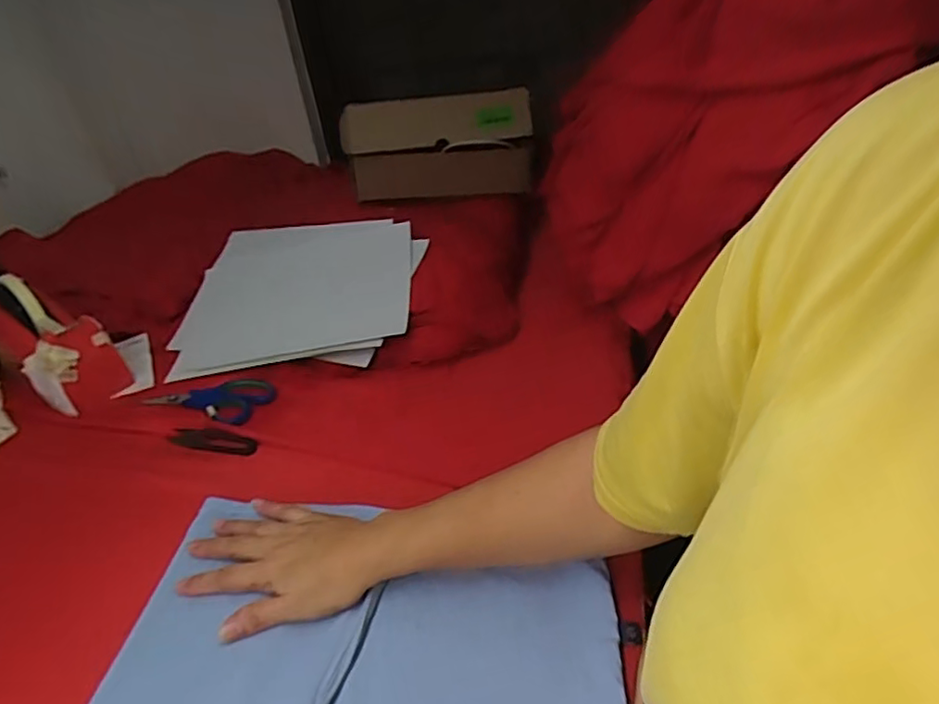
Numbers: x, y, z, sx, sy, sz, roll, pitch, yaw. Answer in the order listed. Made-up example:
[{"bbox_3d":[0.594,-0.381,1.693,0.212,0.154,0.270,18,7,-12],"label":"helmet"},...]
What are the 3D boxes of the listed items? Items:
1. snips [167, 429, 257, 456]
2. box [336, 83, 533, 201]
[{"bbox_3d":[-0.261,0.091,0.626,0.096,0.005,0.027,7,36,15],"label":"snips"},{"bbox_3d":[-0.049,-0.299,0.902,0.271,0.148,0.054,-4,33,6],"label":"box"}]

